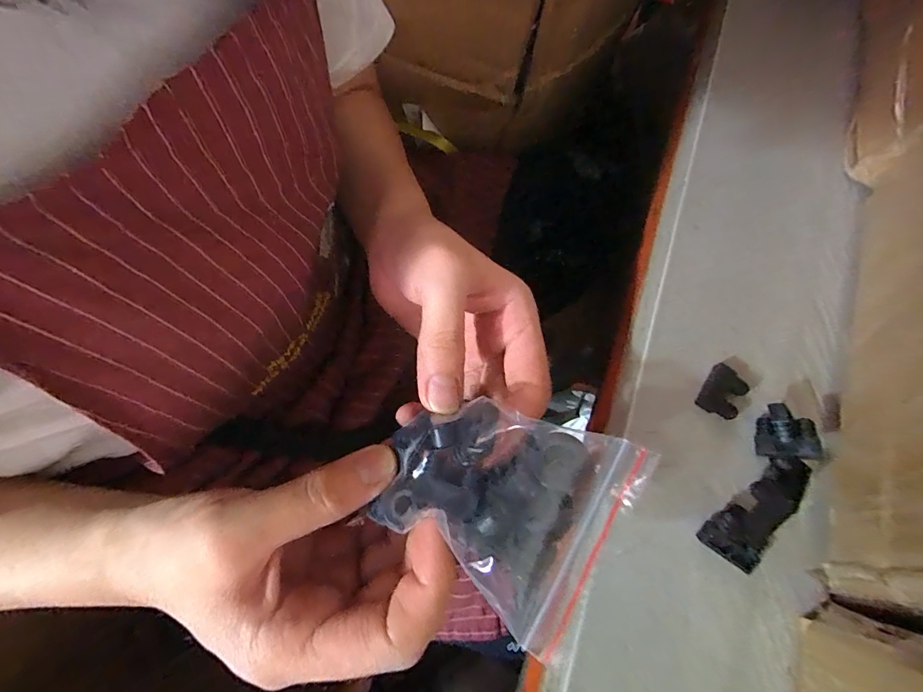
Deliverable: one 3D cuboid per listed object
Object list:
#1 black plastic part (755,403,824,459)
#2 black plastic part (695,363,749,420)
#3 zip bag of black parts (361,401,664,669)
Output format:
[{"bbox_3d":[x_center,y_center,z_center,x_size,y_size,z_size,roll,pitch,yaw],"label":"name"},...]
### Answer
[{"bbox_3d":[0.161,0.043,0.202,0.019,0.021,0.024,6,72,-7],"label":"black plastic part"},{"bbox_3d":[0.137,0.024,0.213,0.020,0.006,0.027,38,72,4],"label":"black plastic part"},{"bbox_3d":[0.016,0.055,0.163,0.087,0.021,0.078,34,74,8],"label":"zip bag of black parts"}]

